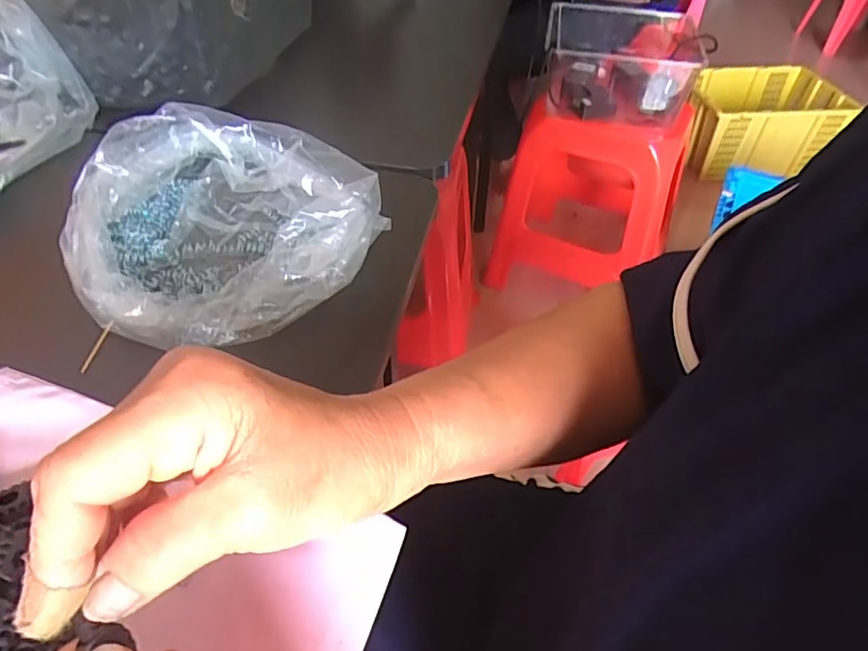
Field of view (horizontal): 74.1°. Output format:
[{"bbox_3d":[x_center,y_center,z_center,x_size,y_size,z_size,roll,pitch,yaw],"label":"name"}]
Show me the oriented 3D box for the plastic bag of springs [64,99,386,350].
[{"bbox_3d":[-0.139,-0.067,0.377,0.183,0.062,0.172,11,46,9],"label":"plastic bag of springs"}]

